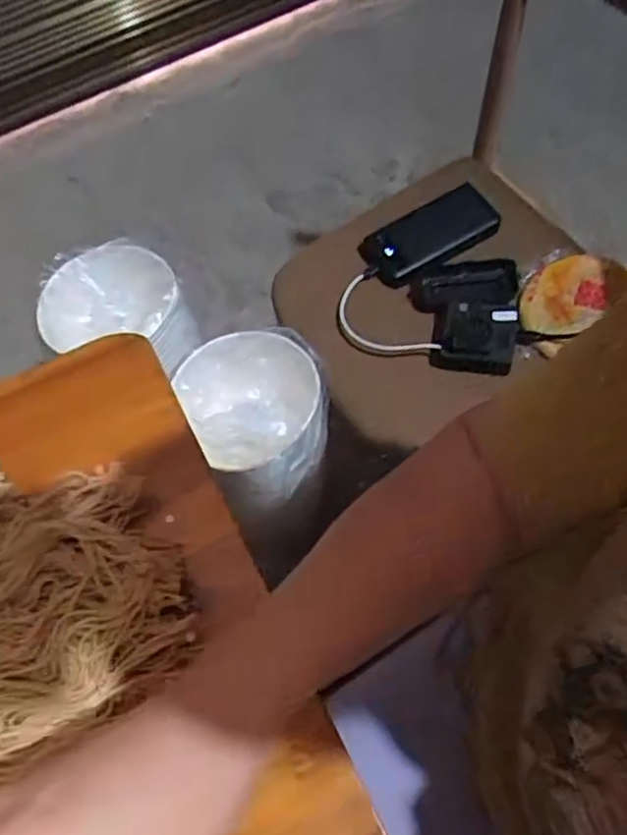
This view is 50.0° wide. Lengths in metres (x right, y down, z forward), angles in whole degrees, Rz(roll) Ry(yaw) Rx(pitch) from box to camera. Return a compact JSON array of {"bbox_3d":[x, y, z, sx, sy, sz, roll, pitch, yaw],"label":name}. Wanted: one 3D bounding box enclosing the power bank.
[{"bbox_3d":[0.139,-0.224,0.814,0.165,0.022,0.081,-28,67,-10],"label":"power bank"}]

